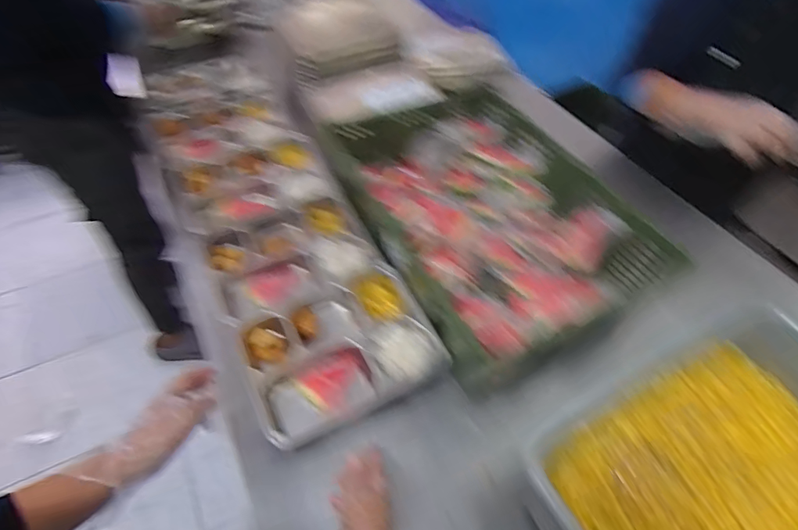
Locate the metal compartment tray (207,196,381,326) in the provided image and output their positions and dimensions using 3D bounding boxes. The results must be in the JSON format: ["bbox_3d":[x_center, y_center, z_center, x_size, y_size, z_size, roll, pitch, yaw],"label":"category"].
[{"bbox_3d":[-0.195,-0.023,0.826,0.264,0.045,0.213,-24,62,-19],"label":"metal compartment tray"}]

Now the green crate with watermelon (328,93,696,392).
[{"bbox_3d":[0.143,-0.106,0.827,0.383,0.159,0.569,-22,61,-18],"label":"green crate with watermelon"}]

